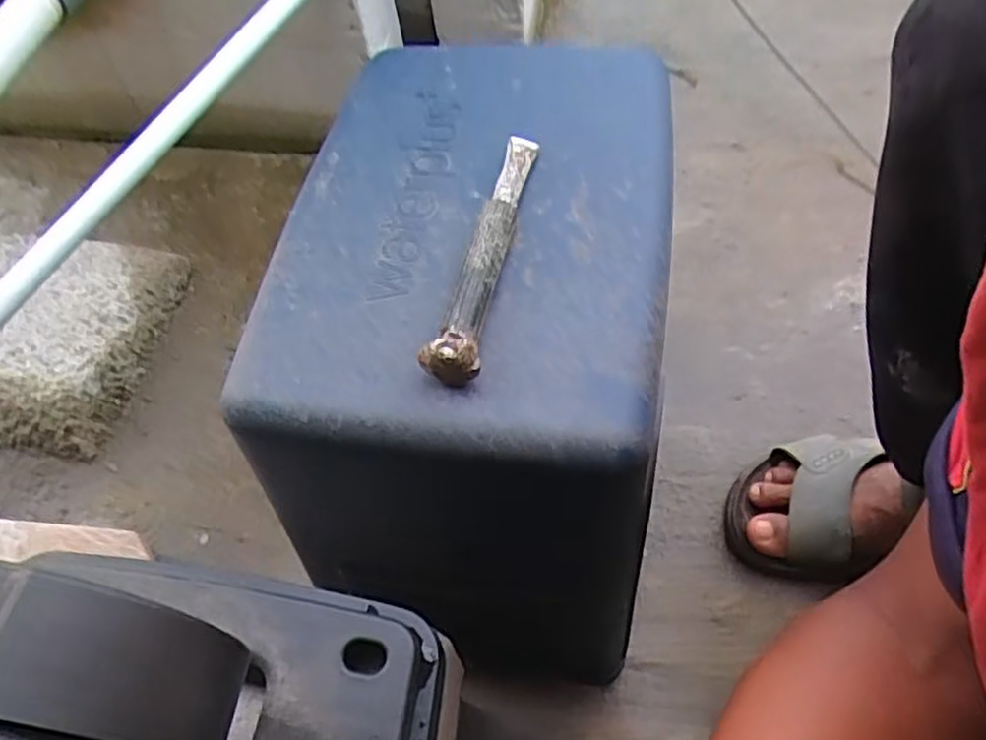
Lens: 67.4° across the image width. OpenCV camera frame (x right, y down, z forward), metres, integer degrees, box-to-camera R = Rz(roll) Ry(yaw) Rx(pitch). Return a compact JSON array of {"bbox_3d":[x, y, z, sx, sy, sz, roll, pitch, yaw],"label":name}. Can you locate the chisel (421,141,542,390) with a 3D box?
[{"bbox_3d":[-0.003,-0.058,0.342,0.023,0.021,0.151,8,56,9],"label":"chisel"}]

